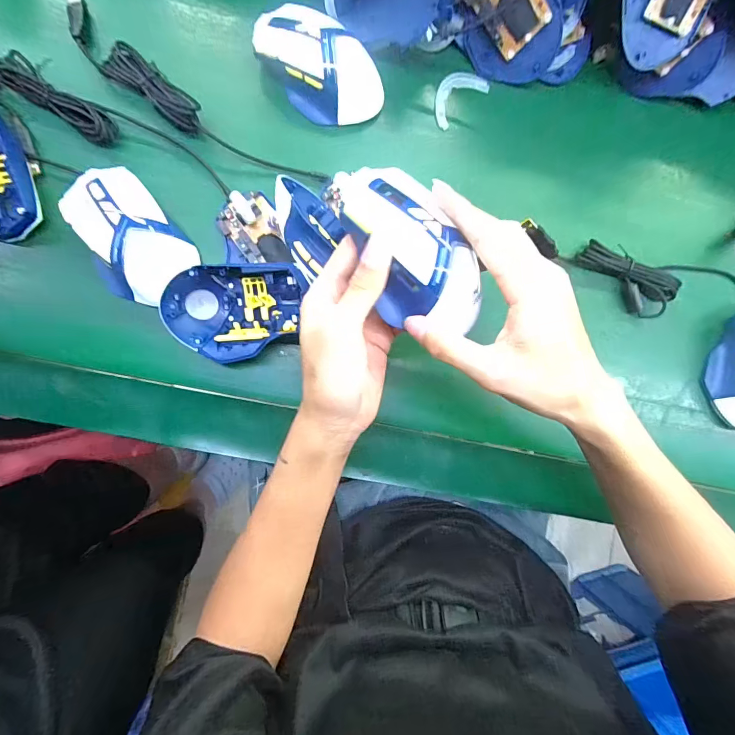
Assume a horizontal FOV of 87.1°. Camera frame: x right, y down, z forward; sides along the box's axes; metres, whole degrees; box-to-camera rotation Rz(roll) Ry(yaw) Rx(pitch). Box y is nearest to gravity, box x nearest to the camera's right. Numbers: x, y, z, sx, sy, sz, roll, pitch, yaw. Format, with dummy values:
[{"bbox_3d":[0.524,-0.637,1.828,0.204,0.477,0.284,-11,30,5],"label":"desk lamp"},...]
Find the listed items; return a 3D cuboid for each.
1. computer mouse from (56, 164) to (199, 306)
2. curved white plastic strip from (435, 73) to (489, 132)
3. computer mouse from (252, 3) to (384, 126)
[{"bbox_3d":[-0.190,-0.107,0.312,0.067,0.040,0.112,-40,93,-6],"label":"computer mouse"},{"bbox_3d":[0.086,-0.263,0.372,0.061,0.009,0.035,-43,93,-5],"label":"curved white plastic strip"},{"bbox_3d":[-0.043,-0.265,0.338,0.113,0.043,0.066,31,86,-4],"label":"computer mouse"}]

